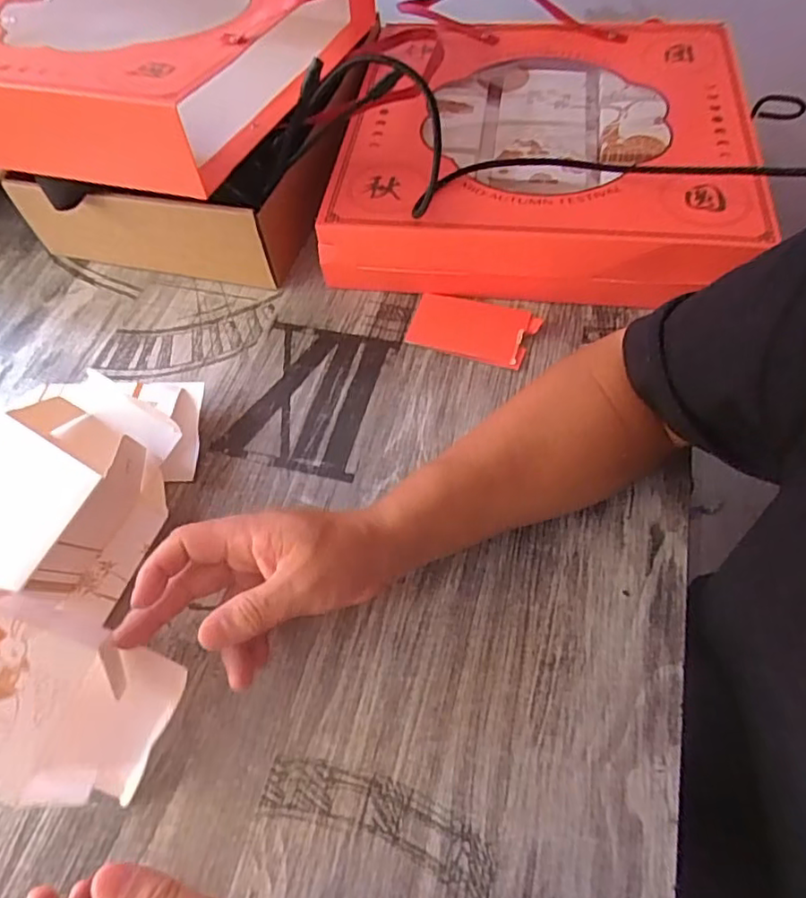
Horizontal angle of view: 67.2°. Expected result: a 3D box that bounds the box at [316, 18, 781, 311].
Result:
[{"bbox_3d":[0.130,-0.288,0.585,0.356,0.085,0.336,6,59,7],"label":"box"}]

